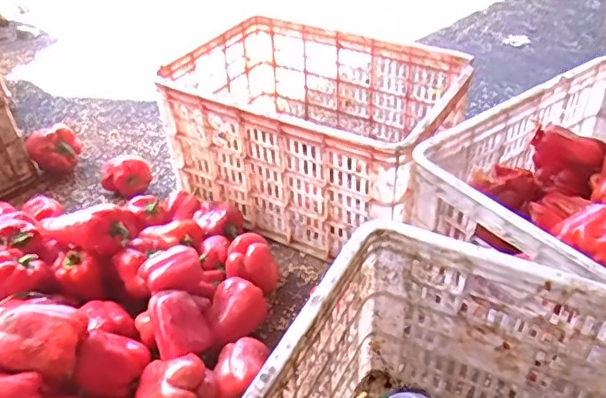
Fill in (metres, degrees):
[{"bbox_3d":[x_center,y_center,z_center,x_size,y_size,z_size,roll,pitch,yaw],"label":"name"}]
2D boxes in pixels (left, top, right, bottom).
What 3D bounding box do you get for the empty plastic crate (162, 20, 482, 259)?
[{"bbox_3d":[0.014,-0.114,1.005,0.466,0.246,0.274,21,44,27],"label":"empty plastic crate"}]

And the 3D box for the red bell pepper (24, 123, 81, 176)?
[{"bbox_3d":[-0.549,-0.116,1.271,0.106,0.086,0.106,-16,40,-17],"label":"red bell pepper"}]

